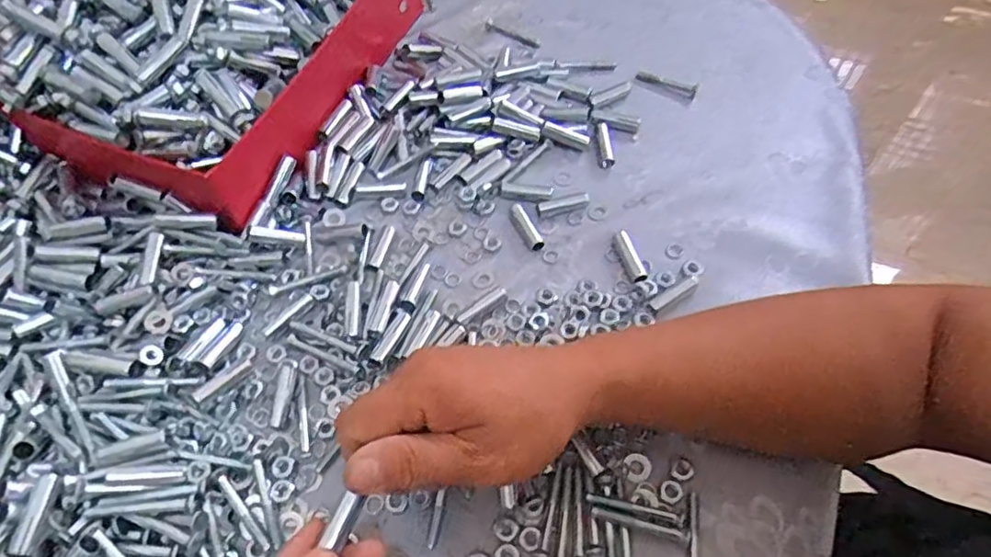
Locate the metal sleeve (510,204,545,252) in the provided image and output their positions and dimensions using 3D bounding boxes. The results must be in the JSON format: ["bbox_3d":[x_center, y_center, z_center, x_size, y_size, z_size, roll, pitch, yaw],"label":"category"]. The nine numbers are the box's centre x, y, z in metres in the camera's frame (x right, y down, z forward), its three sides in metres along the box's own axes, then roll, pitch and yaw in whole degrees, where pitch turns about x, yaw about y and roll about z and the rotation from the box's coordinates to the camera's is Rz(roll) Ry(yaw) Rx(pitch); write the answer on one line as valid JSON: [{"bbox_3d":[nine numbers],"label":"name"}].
[{"bbox_3d":[0.023,-0.039,0.458,0.011,0.007,0.042,-21,61,-11],"label":"metal sleeve"}]

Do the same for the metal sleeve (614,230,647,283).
[{"bbox_3d":[0.097,-0.016,0.441,0.013,0.009,0.042,-16,60,-8],"label":"metal sleeve"}]

